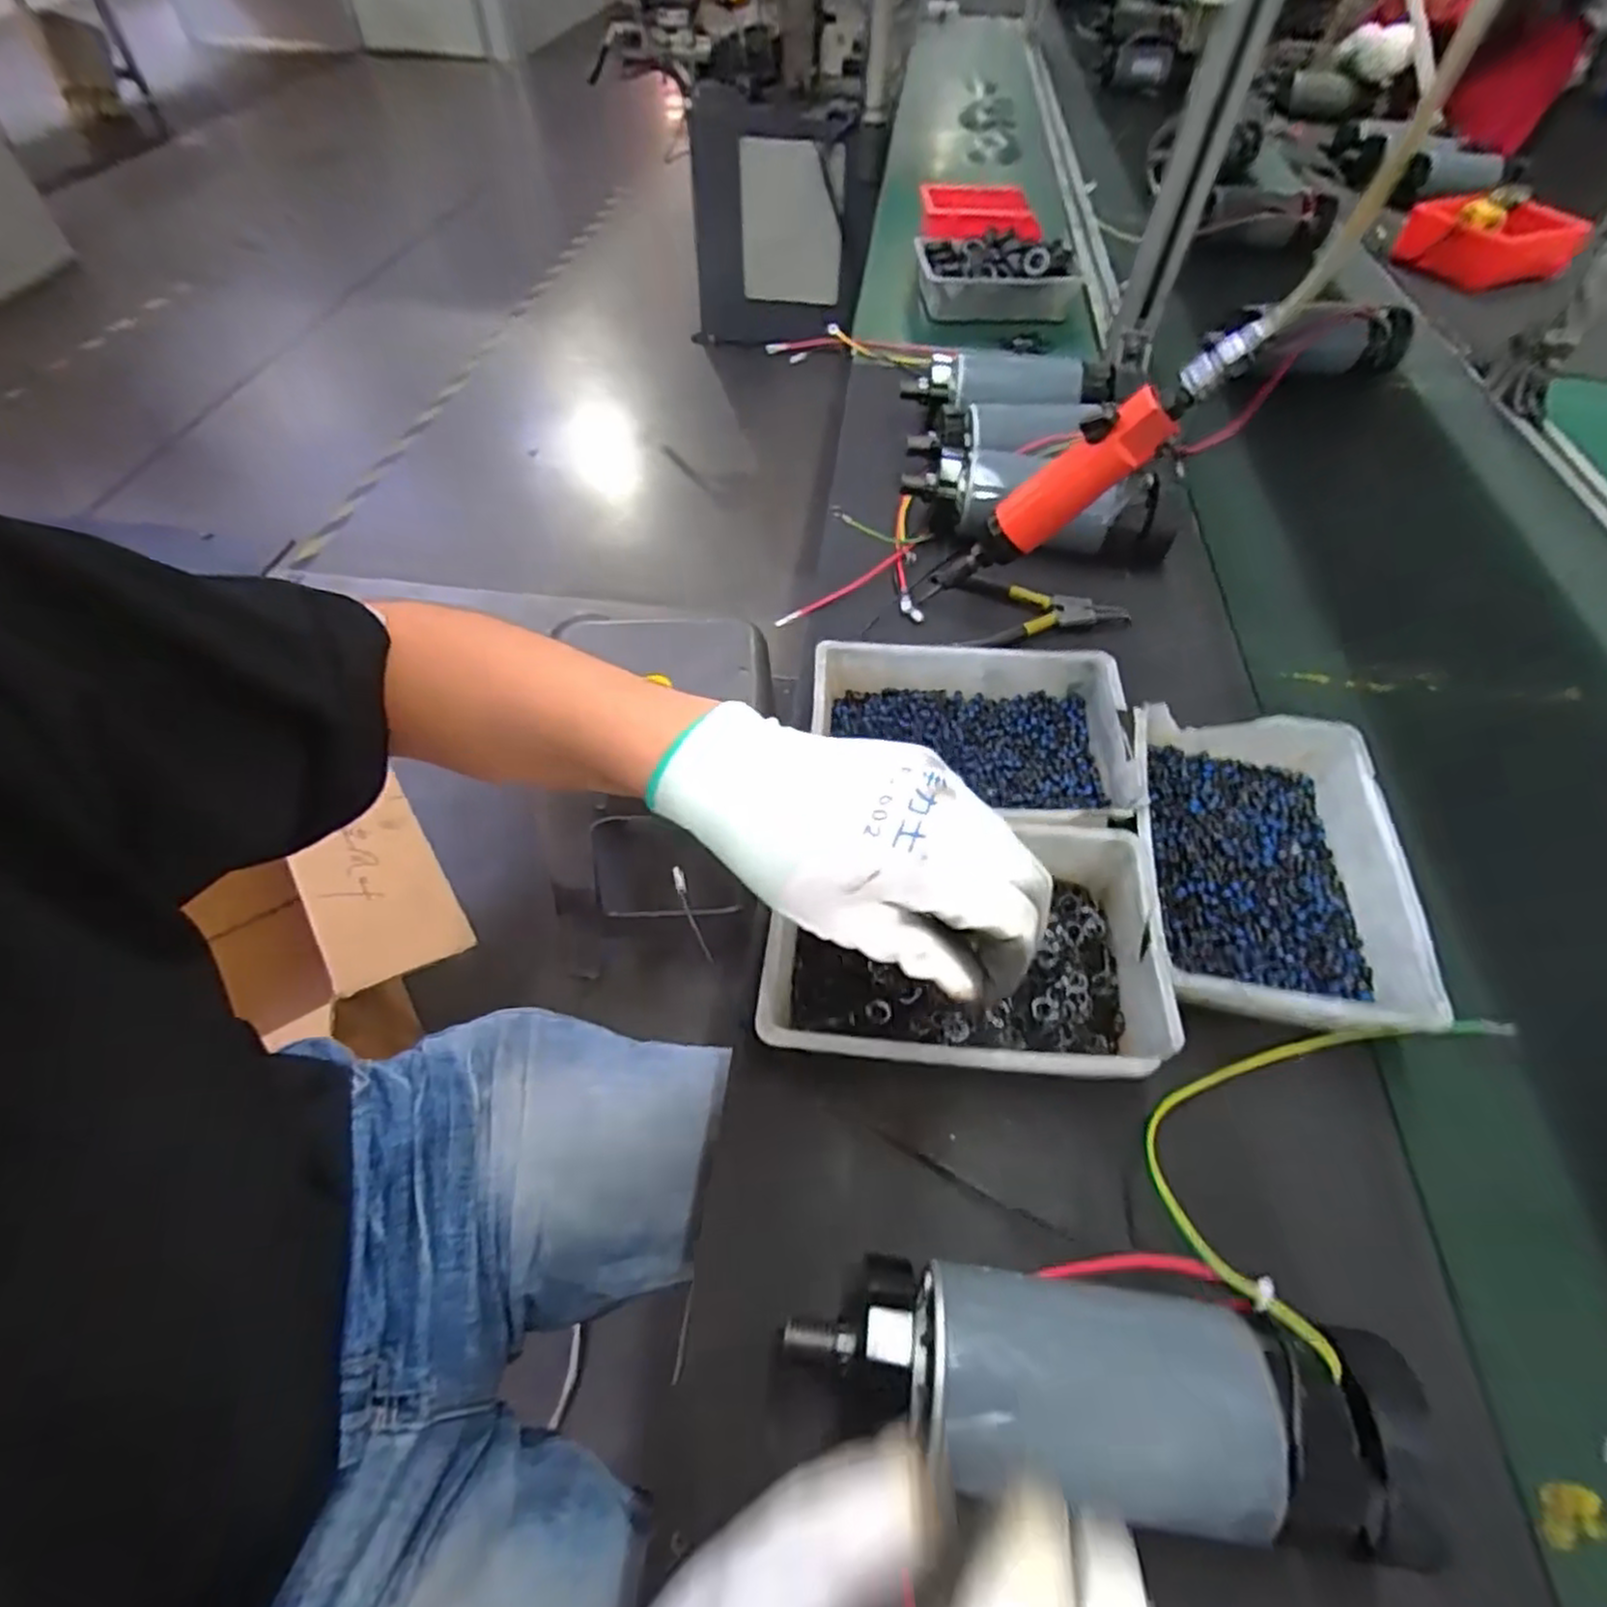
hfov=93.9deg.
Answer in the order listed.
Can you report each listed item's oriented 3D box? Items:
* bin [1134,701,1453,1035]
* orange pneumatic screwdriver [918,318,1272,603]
[{"bbox_3d":[0.270,0.034,0.449,0.148,0.046,0.208,10,54,4],"label":"bin"},{"bbox_3d":[0.183,-0.229,0.540,0.043,0.277,0.035,34,52,-21],"label":"orange pneumatic screwdriver"}]

